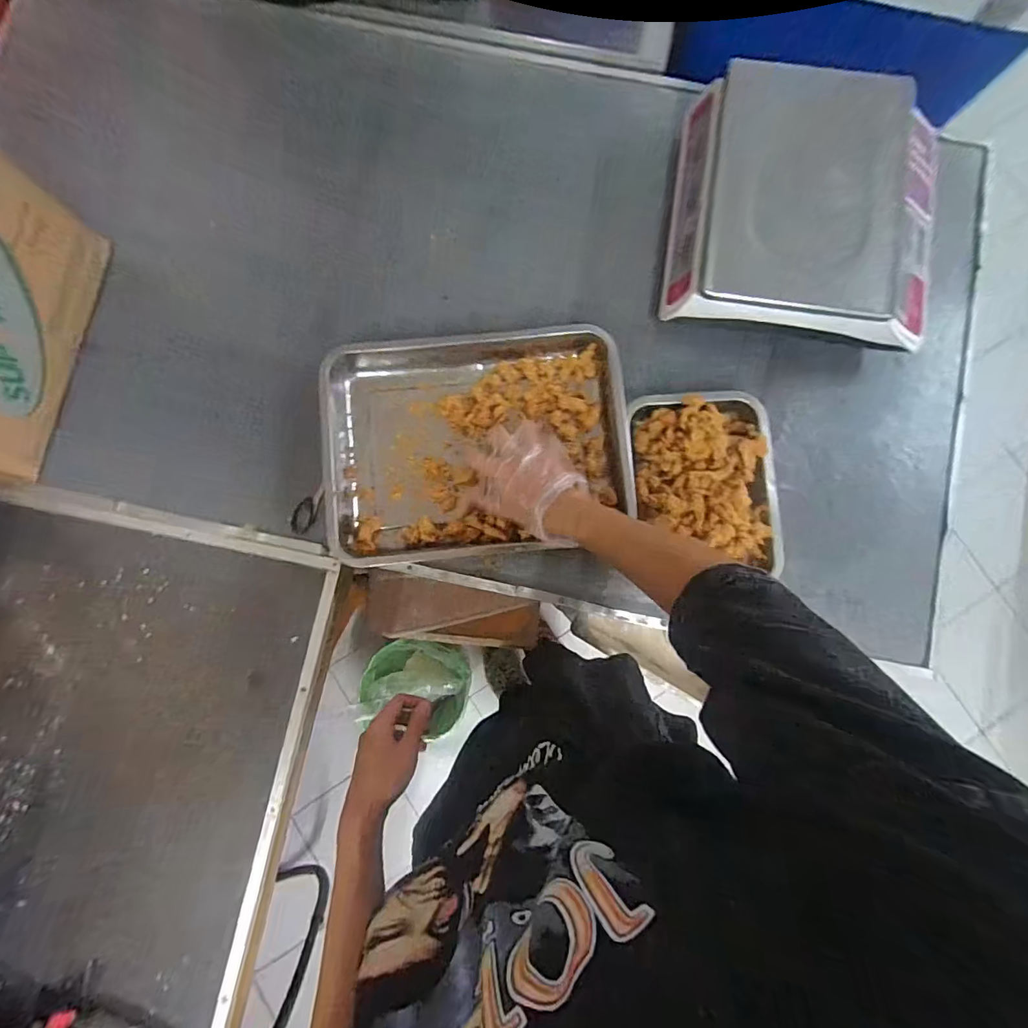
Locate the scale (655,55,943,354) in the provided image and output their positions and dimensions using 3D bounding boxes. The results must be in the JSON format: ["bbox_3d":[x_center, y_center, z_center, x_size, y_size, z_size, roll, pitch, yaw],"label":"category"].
[{"bbox_3d":[0.382,-0.381,0.623,0.325,0.114,0.309,11,84,1],"label":"scale"}]

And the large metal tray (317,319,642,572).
[{"bbox_3d":[-0.051,-0.101,0.645,0.385,0.060,0.305,-6,89,-2],"label":"large metal tray"}]

